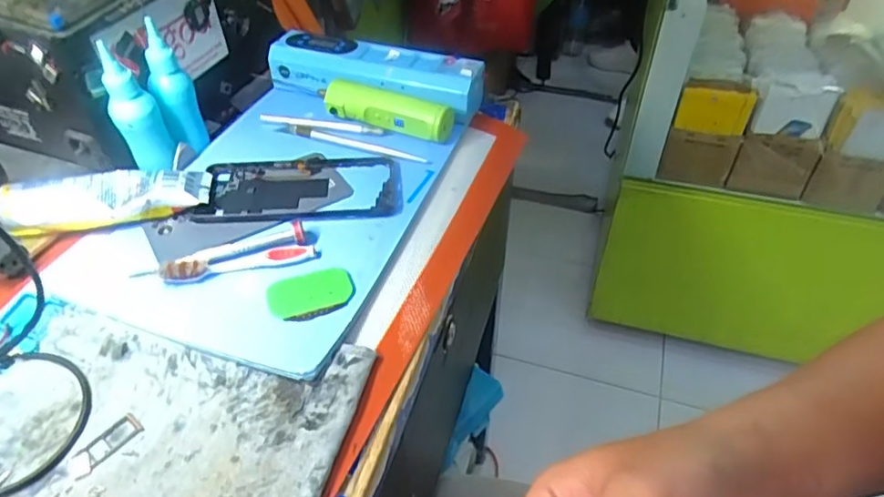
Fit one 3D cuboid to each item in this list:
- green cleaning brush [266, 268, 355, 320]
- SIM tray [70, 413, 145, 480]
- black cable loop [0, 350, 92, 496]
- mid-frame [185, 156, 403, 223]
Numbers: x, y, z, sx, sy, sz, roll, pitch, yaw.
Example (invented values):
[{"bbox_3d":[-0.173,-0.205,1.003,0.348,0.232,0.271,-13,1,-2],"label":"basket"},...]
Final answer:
[{"bbox_3d":[-0.090,0.030,0.400,0.057,0.006,0.041,-13,46,-12],"label":"green cleaning brush"},{"bbox_3d":[-0.191,0.112,0.330,0.016,0.004,0.040,29,52,26],"label":"SIM tray"},{"bbox_3d":[-0.253,0.100,0.332,0.093,0.004,0.093,0,45,0],"label":"black cable loop"},{"bbox_3d":[-0.115,-0.050,0.476,0.157,0.007,0.077,-3,45,-2],"label":"mid-frame"}]

